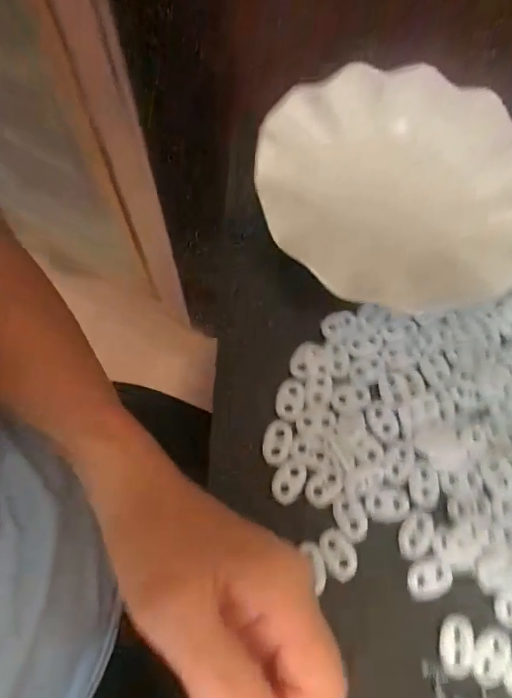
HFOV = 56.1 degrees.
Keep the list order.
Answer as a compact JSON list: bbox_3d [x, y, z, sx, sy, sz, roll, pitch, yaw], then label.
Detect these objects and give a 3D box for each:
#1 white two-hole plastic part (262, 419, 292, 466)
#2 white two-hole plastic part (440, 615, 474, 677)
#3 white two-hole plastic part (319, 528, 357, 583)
[{"bbox_3d":[0.011,0.050,0.258,0.015,0.004,0.024,8,68,4],"label":"white two-hole plastic part"},{"bbox_3d":[0.095,0.141,0.226,0.014,0.004,0.026,4,68,3],"label":"white two-hole plastic part"},{"bbox_3d":[0.041,0.103,0.241,0.016,0.004,0.024,-20,69,-7],"label":"white two-hole plastic part"}]

